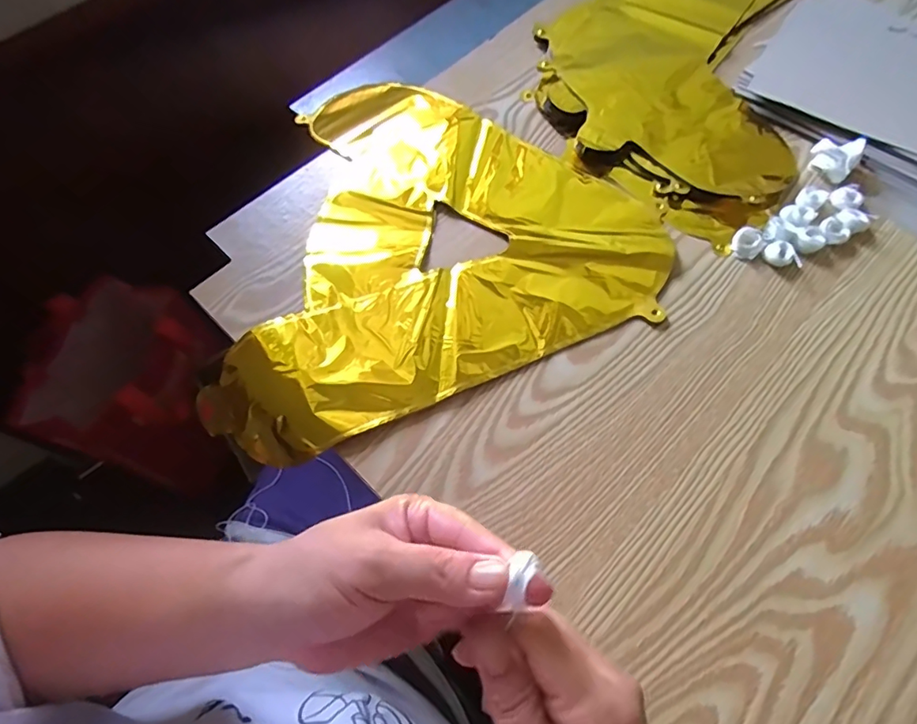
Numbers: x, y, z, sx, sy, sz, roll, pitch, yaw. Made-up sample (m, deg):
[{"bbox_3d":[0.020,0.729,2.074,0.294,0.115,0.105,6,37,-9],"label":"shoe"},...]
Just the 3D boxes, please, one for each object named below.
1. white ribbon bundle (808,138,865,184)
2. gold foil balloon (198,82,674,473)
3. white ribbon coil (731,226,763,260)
[{"bbox_3d":[0.313,-0.171,0.433,0.033,0.020,0.030,31,68,16],"label":"white ribbon bundle"},{"bbox_3d":[-0.048,-0.116,0.442,0.358,0.036,0.333,-21,64,-8],"label":"gold foil balloon"},{"bbox_3d":[0.226,-0.093,0.407,0.020,0.012,0.022,-1,63,2],"label":"white ribbon coil"}]

